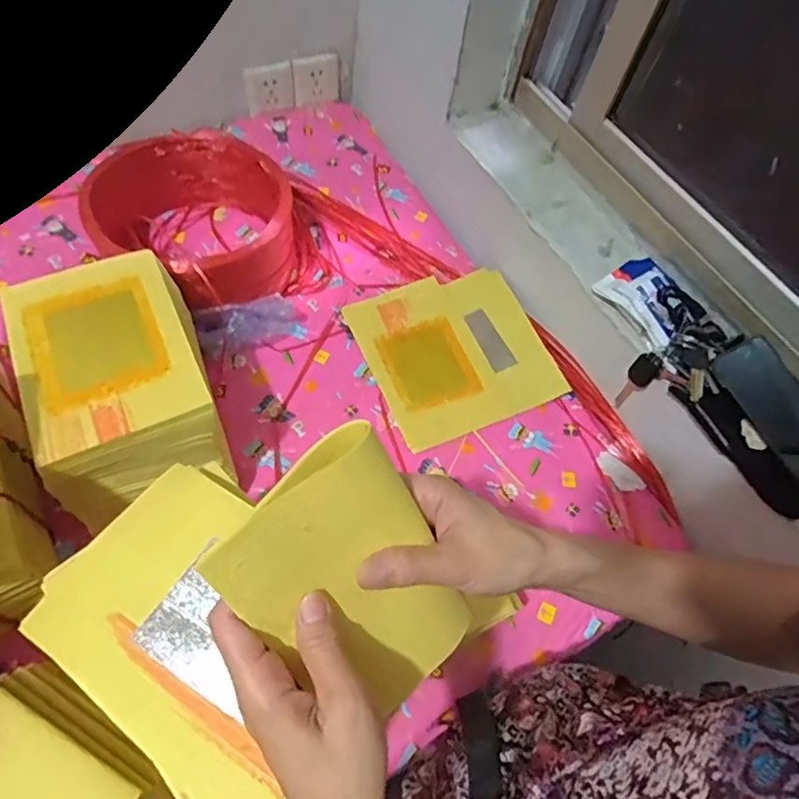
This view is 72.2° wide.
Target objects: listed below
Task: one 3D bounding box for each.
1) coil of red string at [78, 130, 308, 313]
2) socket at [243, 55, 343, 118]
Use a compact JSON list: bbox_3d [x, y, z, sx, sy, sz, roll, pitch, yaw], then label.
[{"bbox_3d":[-0.279,-0.248,0.788,0.233,0.148,0.259,21,59,9],"label":"coil of red string"},{"bbox_3d":[-0.197,-0.592,1.034,0.182,0.088,0.041,-20,62,-16],"label":"socket"}]

